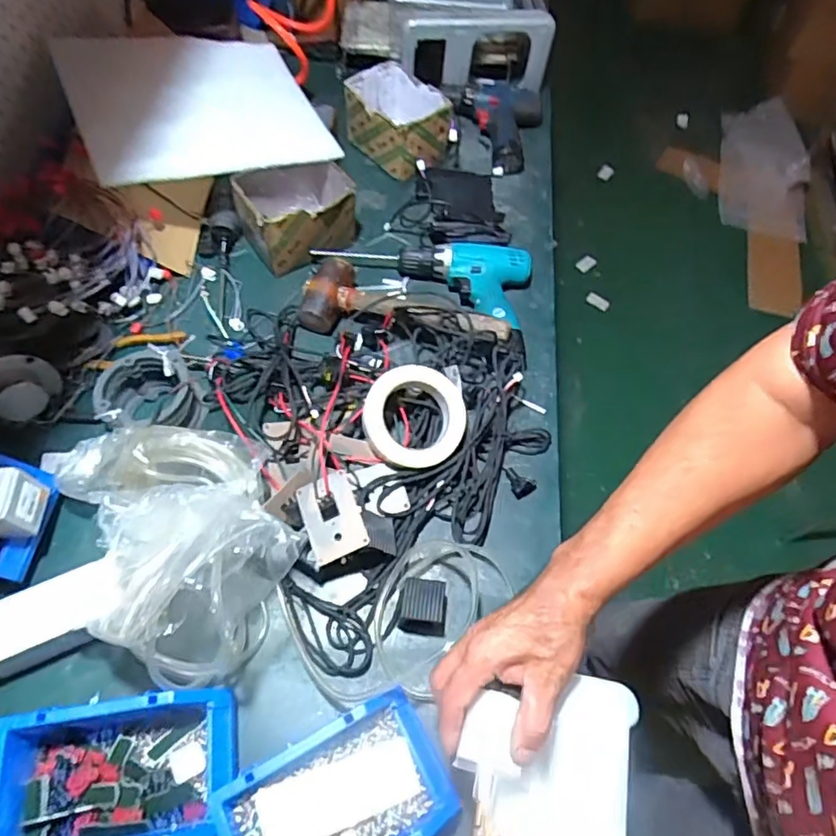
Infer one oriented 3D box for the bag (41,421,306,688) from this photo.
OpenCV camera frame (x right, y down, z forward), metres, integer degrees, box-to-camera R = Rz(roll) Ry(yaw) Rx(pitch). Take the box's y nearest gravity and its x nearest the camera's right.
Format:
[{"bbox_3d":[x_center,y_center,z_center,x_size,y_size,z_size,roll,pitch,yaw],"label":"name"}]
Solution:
[{"bbox_3d":[-0.236,0.098,0.585,0.179,0.152,0.278,-32,67,-20],"label":"bag"}]

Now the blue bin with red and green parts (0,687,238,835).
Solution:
[{"bbox_3d":[-0.255,0.307,0.503,0.184,0.073,0.115,-6,61,-7],"label":"blue bin with red and green parts"}]

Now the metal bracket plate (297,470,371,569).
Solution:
[{"bbox_3d":[-0.091,0.104,0.621,0.058,0.009,0.087,-25,64,0],"label":"metal bracket plate"}]

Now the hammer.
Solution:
[{"bbox_3d":[-0.018,-0.139,0.767,0.275,0.069,0.098,18,61,6],"label":"hammer"}]

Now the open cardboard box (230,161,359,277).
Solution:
[{"bbox_3d":[-0.166,-0.286,0.817,0.153,0.093,0.113,-19,63,-14],"label":"open cardboard box"}]

